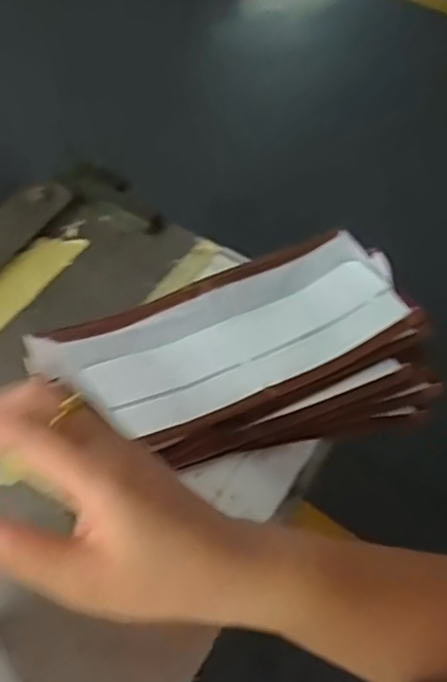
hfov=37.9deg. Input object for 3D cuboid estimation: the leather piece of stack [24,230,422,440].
[{"bbox_3d":[0.001,-0.002,0.429,0.228,0.027,0.099,-20,53,-12],"label":"leather piece of stack"}]

